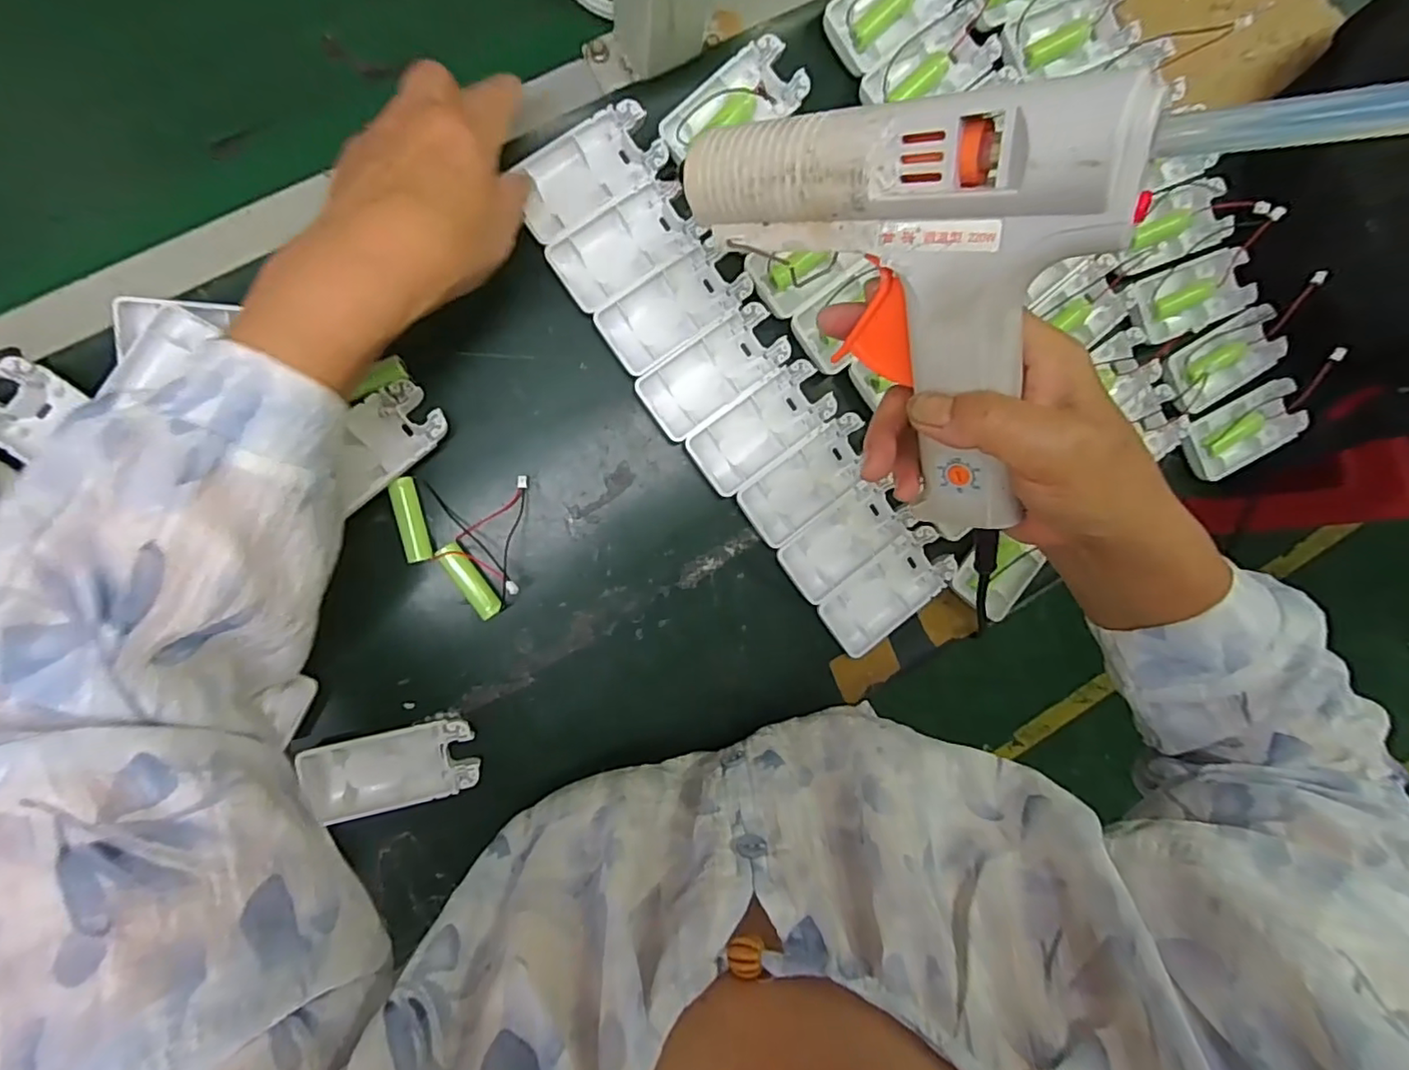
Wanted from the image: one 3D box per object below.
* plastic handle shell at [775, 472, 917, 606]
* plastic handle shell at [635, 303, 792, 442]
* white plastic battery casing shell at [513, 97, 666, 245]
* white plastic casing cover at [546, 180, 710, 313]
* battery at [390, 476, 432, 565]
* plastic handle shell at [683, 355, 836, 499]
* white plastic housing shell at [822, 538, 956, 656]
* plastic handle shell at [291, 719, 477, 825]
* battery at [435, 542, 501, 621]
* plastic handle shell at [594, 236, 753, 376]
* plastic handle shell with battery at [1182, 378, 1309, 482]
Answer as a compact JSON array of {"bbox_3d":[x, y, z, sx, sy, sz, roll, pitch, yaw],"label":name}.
[{"bbox_3d":[0.094,0.003,0.401,0.089,0.009,0.045,-36,98,-4],"label":"plastic handle shell"},{"bbox_3d":[0.006,-0.101,0.378,0.093,0.010,0.045,-36,98,-4],"label":"plastic handle shell"},{"bbox_3d":[-0.067,-0.213,0.358,0.092,0.009,0.045,-35,98,-4],"label":"white plastic battery casing shell"},{"bbox_3d":[-0.046,-0.178,0.374,0.093,0.019,0.044,-35,98,-4],"label":"white plastic casing cover"},{"bbox_3d":[-0.172,-0.009,0.356,0.013,0.010,0.049,-13,96,-7],"label":"battery"},{"bbox_3d":[0.037,-0.068,0.384,0.093,0.011,0.043,-37,98,-4],"label":"plastic handle shell"},{"bbox_3d":[0.122,0.039,0.409,0.093,0.011,0.043,-38,98,-4],"label":"white plastic housing shell"},{"bbox_3d":[-0.187,0.142,0.369,0.096,0.015,0.046,-10,96,-7],"label":"plastic handle shell"},{"bbox_3d":[-0.139,0.027,0.363,0.014,0.012,0.049,-36,98,-4],"label":"battery"},{"bbox_3d":[-0.018,-0.139,0.371,0.091,0.011,0.044,-36,98,-4],"label":"plastic handle shell"},{"bbox_3d":[0.383,-0.074,0.430,0.089,0.013,0.043,-27,97,-5],"label":"plastic handle shell with battery"}]

